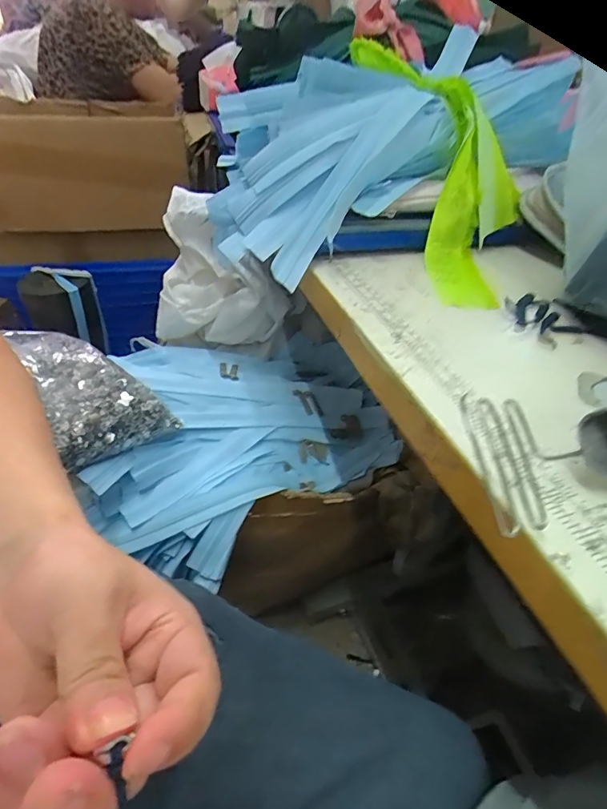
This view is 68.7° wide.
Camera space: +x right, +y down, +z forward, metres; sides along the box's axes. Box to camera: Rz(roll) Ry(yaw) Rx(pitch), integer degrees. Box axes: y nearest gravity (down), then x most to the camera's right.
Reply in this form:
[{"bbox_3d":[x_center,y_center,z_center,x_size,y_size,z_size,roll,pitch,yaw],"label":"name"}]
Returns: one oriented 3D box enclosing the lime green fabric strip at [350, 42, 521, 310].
[{"bbox_3d":[0.162,-0.252,0.481,0.151,0.061,0.329,-9,83,-13],"label":"lime green fabric strip"}]

